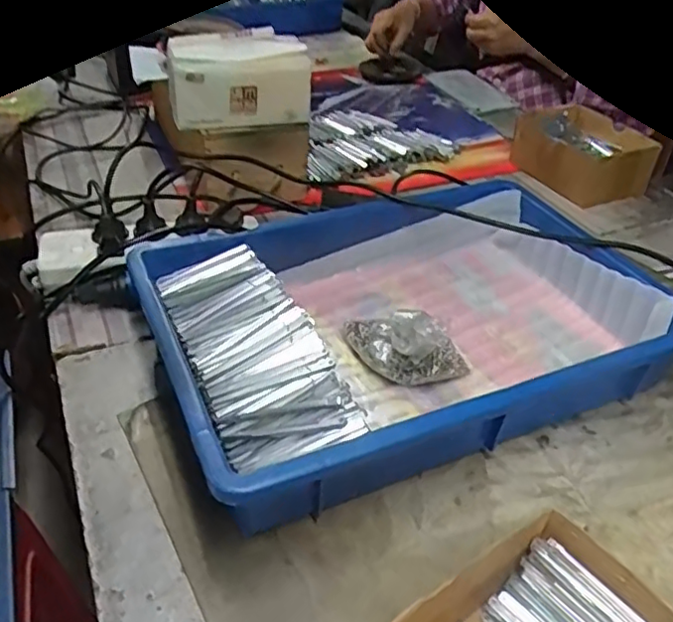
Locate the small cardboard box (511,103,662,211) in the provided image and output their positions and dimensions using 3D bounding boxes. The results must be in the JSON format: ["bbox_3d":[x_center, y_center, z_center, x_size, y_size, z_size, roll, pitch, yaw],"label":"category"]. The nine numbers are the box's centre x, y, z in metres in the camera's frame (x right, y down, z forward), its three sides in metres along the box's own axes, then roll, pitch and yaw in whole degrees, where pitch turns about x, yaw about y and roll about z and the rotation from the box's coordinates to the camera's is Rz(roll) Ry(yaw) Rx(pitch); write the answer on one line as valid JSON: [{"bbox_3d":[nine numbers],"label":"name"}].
[{"bbox_3d":[0.321,-0.206,0.839,0.121,0.062,0.163,-20,44,-26],"label":"small cardboard box"}]

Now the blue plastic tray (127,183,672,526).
[{"bbox_3d":[0.061,0.006,0.556,0.415,0.085,0.273,-14,42,-20],"label":"blue plastic tray"}]

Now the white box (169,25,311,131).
[{"bbox_3d":[-0.107,-0.244,0.684,0.148,0.082,0.062,-13,42,-19],"label":"white box"}]

